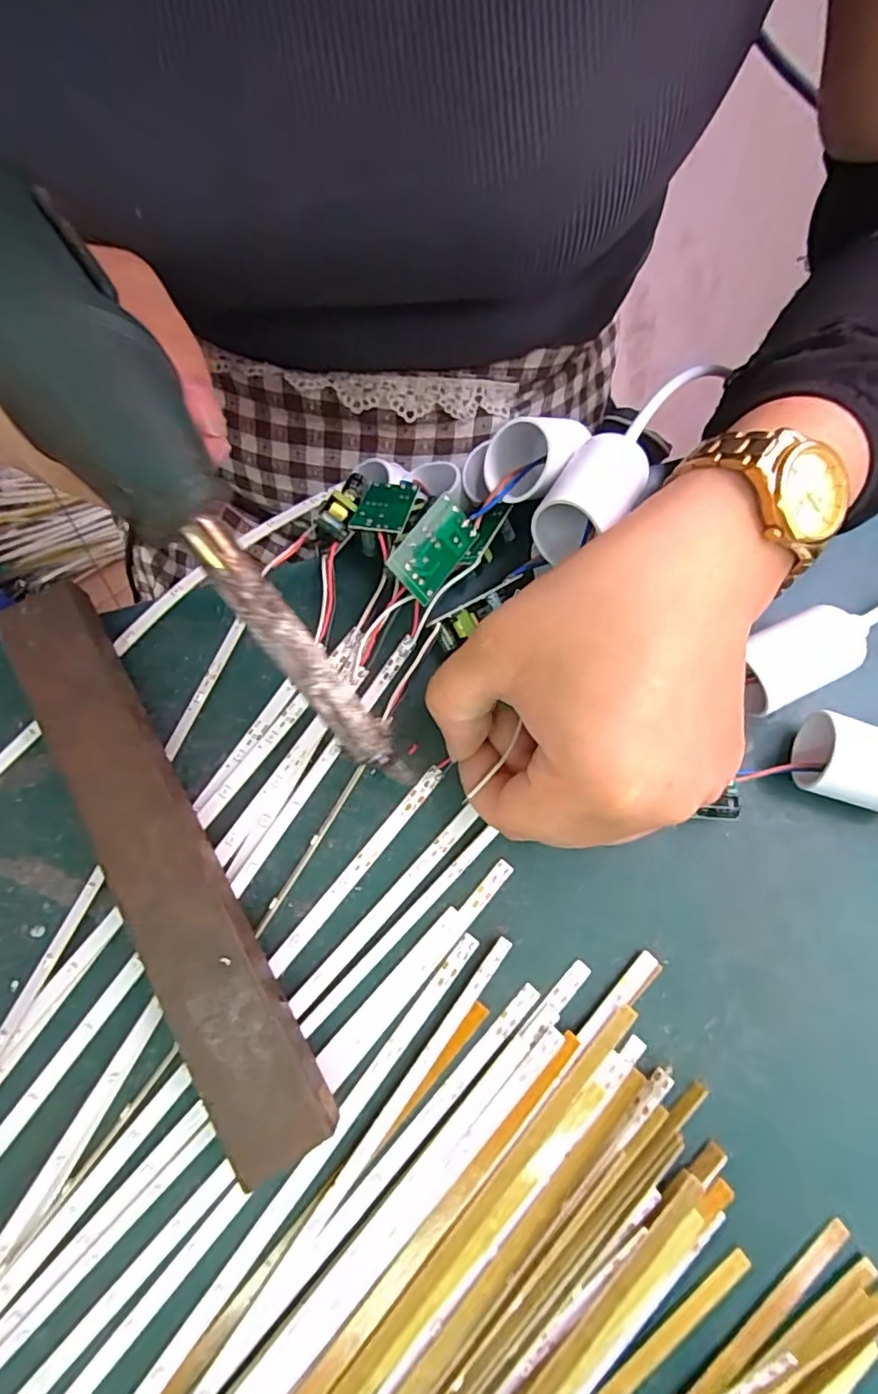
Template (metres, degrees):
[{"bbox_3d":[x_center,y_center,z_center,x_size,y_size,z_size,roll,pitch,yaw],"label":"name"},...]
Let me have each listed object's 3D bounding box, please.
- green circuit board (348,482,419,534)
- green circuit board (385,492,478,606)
[{"bbox_3d":[-0.022,-0.075,0.223,0.021,0.006,0.033,9,50,6],"label":"green circuit board"},{"bbox_3d":[-0.002,-0.053,0.204,0.020,0.006,0.038,43,68,-27],"label":"green circuit board"}]

